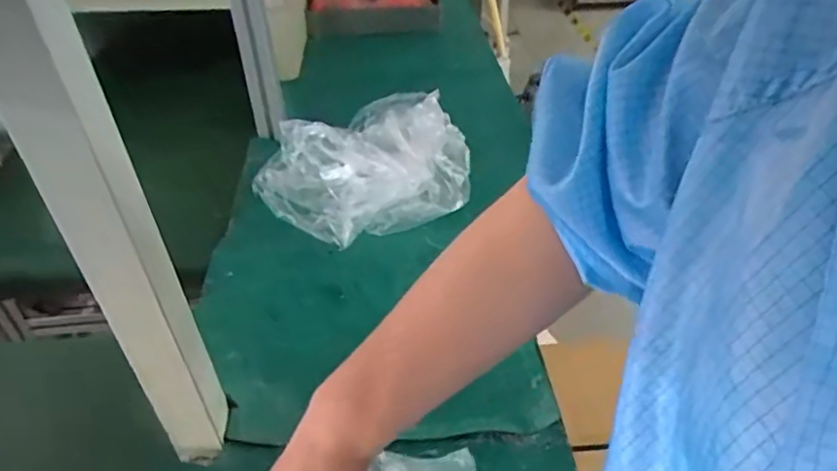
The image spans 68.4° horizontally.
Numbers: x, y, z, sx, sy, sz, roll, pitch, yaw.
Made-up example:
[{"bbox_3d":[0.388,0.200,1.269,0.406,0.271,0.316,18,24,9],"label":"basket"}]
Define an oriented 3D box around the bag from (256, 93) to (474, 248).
[{"bbox_3d":[-0.060,-0.117,0.862,0.300,0.093,0.256,-31,46,-31],"label":"bag"}]

